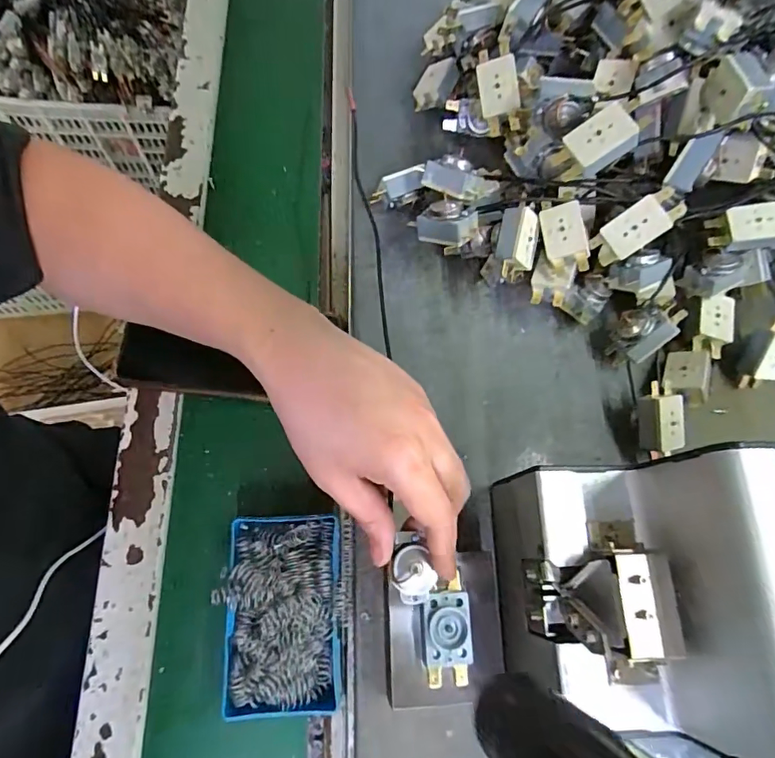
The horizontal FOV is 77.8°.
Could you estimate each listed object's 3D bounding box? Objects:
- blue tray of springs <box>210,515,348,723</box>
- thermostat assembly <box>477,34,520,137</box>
[{"bbox_3d":[-0.065,0.146,0.300,0.073,0.030,0.113,-3,72,-1],"label":"blue tray of springs"},{"bbox_3d":[0.086,-0.220,0.362,0.028,0.062,0.029,-2,25,32],"label":"thermostat assembly"}]

